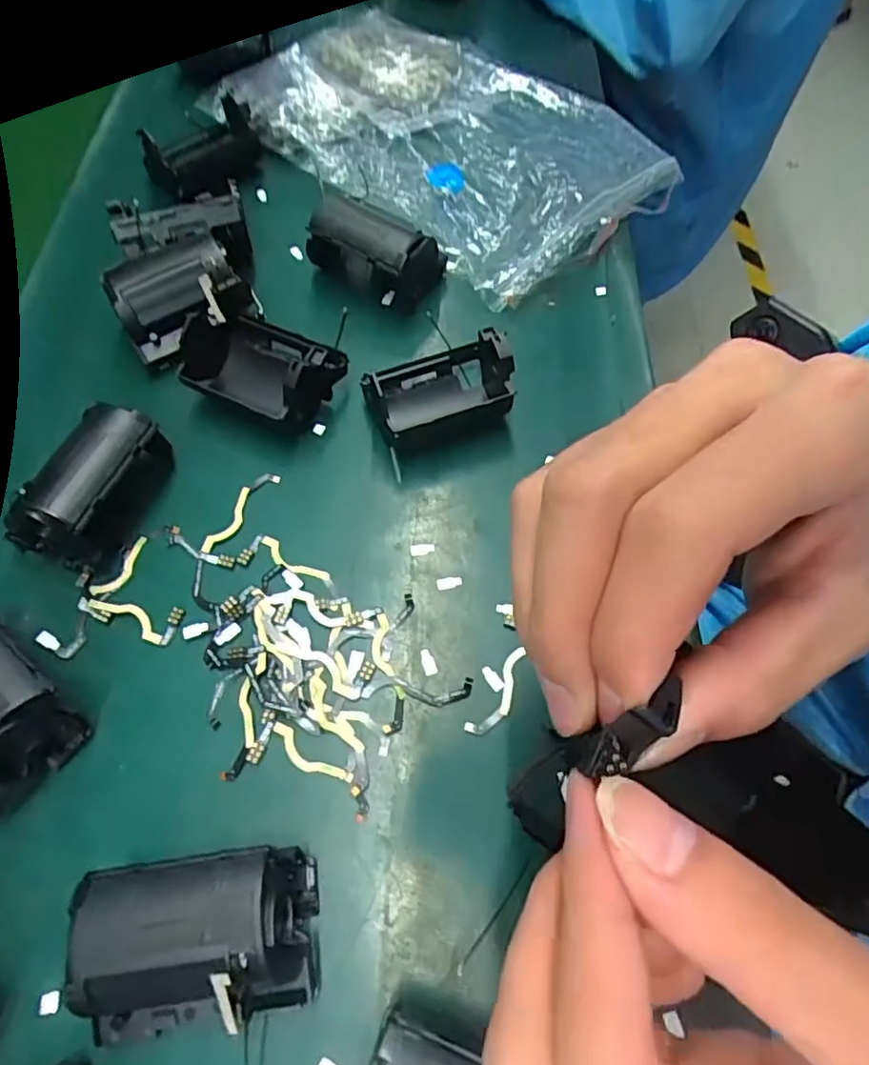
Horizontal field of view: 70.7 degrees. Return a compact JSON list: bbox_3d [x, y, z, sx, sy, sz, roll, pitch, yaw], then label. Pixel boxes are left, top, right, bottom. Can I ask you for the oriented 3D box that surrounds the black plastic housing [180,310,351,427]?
[{"bbox_3d":[-0.089,-0.089,0.317,0.081,0.038,0.052,18,63,10],"label":"black plastic housing"}]

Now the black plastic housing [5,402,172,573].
[{"bbox_3d":[-0.157,-0.022,0.280,0.048,0.039,0.070,15,63,9],"label":"black plastic housing"}]

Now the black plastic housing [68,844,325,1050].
[{"bbox_3d":[-0.076,0.133,0.202,0.070,0.042,0.046,-7,62,-3],"label":"black plastic housing"}]

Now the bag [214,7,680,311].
[{"bbox_3d":[0.002,-0.275,0.419,0.292,0.028,0.182,38,68,19],"label":"bag"}]

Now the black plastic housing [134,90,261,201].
[{"bbox_3d":[-0.152,-0.253,0.400,0.071,0.034,0.051,-32,68,-17],"label":"black plastic housing"}]

